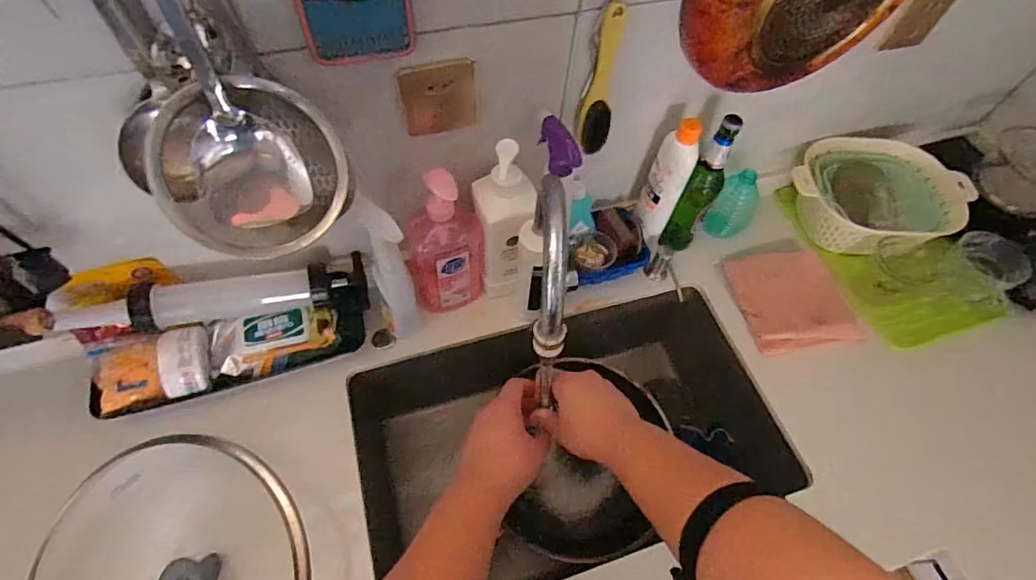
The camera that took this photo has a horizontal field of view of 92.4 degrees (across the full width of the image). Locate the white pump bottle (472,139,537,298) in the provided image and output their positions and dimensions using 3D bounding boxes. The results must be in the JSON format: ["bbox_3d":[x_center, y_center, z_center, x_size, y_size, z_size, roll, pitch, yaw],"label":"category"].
[{"bbox_3d":[-0.020,-0.083,0.703,0.077,0.266,0.063,-1,59,-4],"label":"white pump bottle"}]

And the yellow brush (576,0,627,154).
[{"bbox_3d":[0.101,-0.251,0.608,0.032,0.182,0.034,-13,60,-11],"label":"yellow brush"}]

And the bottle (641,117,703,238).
[{"bbox_3d":[0.228,-0.167,0.759,0.054,0.214,0.047,20,60,9],"label":"bottle"}]

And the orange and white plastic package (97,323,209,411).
[{"bbox_3d":[-0.478,0.104,0.647,0.129,0.069,0.085,-19,62,-14],"label":"orange and white plastic package"}]

